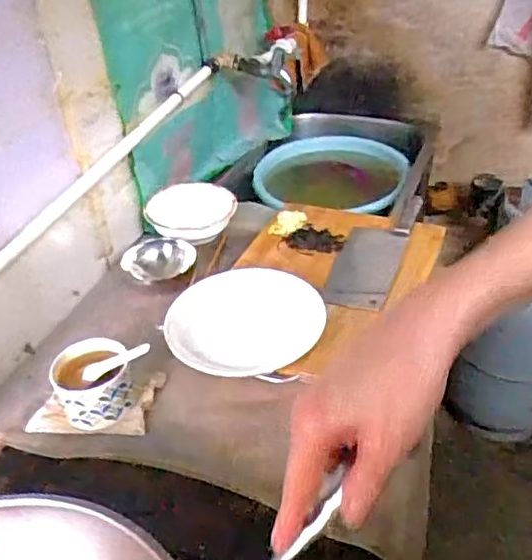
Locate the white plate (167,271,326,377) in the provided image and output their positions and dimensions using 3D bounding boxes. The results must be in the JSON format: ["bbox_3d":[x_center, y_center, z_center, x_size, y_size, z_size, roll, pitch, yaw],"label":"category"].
[{"bbox_3d":[-0.025,0.051,0.791,0.200,0.033,0.200,-3,36,2],"label":"white plate"}]

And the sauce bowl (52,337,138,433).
[{"bbox_3d":[-0.200,0.120,0.708,0.081,0.072,0.083,-3,36,2],"label":"sauce bowl"}]

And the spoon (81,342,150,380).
[{"bbox_3d":[-0.173,0.093,0.695,0.088,0.011,0.023,-24,34,13],"label":"spoon"}]

